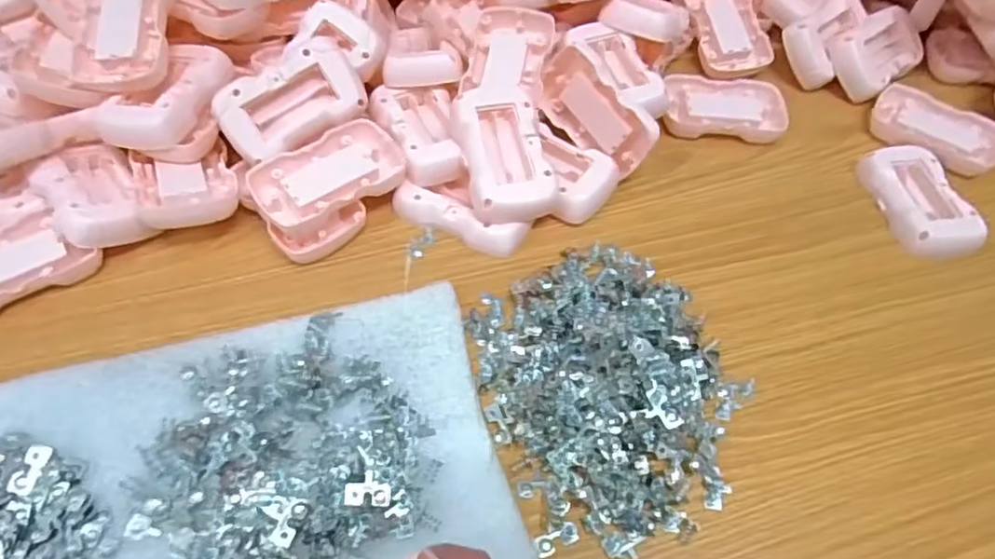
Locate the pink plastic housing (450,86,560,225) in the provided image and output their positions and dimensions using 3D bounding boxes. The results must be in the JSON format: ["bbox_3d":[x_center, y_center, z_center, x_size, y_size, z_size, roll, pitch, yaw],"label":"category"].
[{"bbox_3d":[0.003,-0.078,0.389,0.051,0.021,0.087,-13,75,-11],"label":"pink plastic housing"}]

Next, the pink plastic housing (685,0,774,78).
[{"bbox_3d":[0.180,-0.198,0.503,0.053,0.017,0.088,-7,72,-1],"label":"pink plastic housing"}]

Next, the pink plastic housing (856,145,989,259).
[{"bbox_3d":[0.278,-0.051,0.418,0.049,0.018,0.083,-7,56,-8],"label":"pink plastic housing"}]

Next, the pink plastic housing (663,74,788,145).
[{"bbox_3d":[0.166,-0.123,0.465,0.085,0.018,0.052,5,55,0],"label":"pink plastic housing"}]

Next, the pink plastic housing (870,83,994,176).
[{"bbox_3d":[0.316,-0.108,0.458,0.087,0.018,0.052,33,60,18],"label":"pink plastic housing"}]

